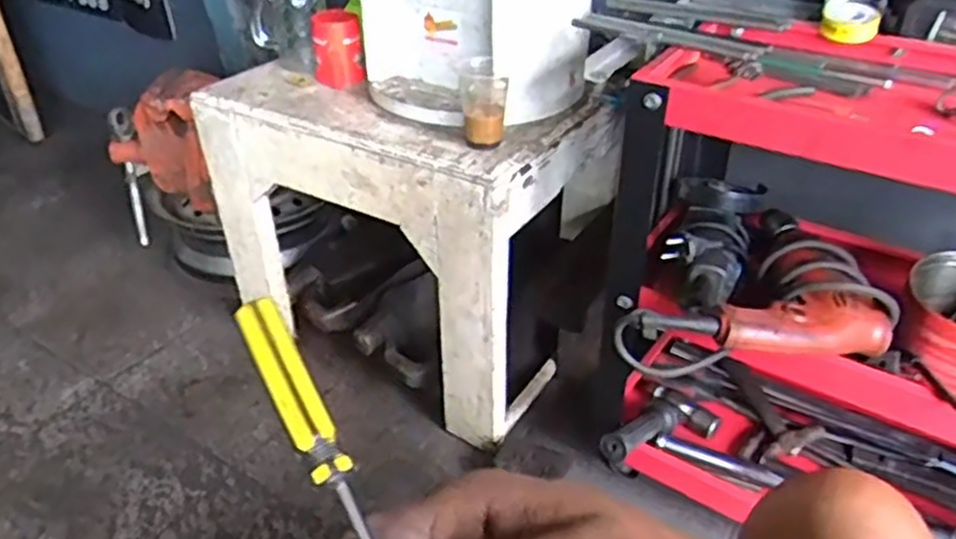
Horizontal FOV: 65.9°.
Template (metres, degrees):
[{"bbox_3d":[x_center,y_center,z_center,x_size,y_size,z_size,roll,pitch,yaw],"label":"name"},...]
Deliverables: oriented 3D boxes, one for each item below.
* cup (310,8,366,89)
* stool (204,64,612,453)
[{"bbox_3d":[-0.193,-0.303,1.010,0.063,0.089,0.075,-10,36,-13],"label":"cup"},{"bbox_3d":[-0.092,-0.083,1.105,0.491,0.394,0.355,19,39,25],"label":"stool"}]

